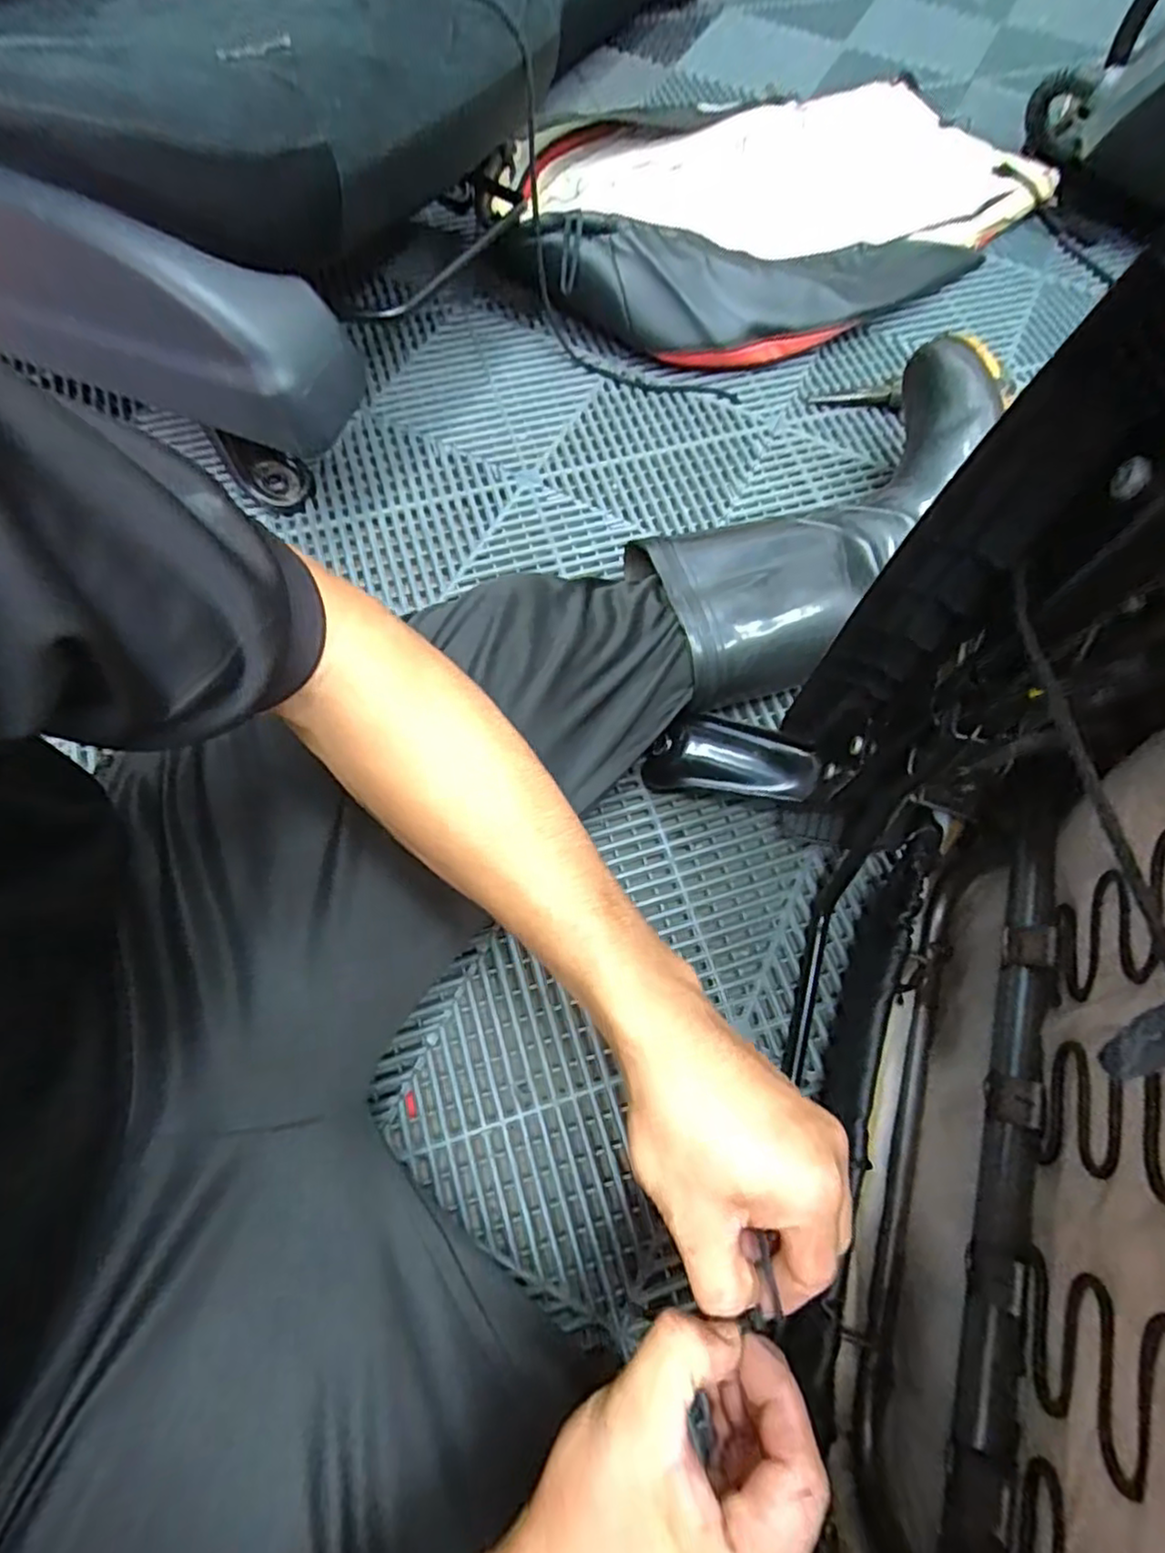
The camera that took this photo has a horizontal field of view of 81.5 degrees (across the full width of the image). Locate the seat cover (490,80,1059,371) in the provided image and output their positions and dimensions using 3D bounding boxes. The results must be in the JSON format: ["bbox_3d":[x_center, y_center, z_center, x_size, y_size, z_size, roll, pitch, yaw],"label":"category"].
[{"bbox_3d":[0.228,-0.703,0.808,0.692,0.120,0.428,-19,69,-7],"label":"seat cover"}]

